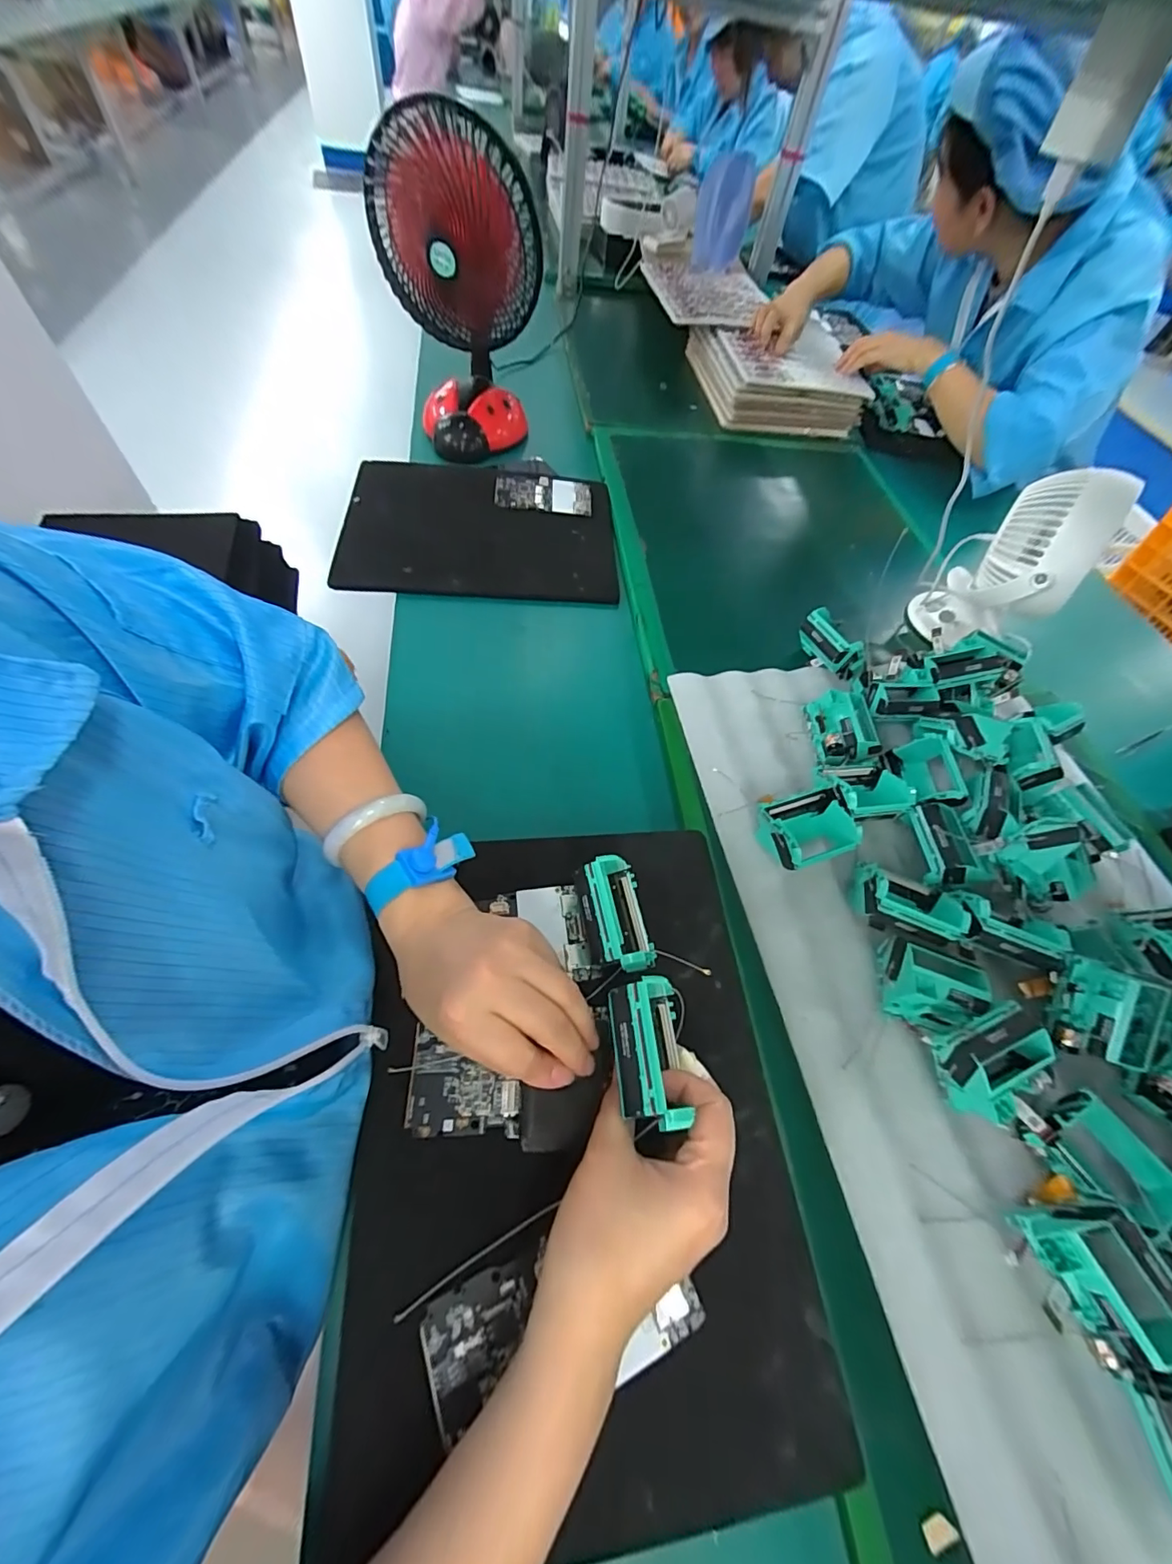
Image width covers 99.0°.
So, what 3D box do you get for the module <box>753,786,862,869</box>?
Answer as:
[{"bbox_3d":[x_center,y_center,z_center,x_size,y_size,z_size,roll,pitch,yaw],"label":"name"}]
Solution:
[{"bbox_3d":[0.192,0.042,0.439,0.073,0.038,0.062,-13,62,-14],"label":"module"}]

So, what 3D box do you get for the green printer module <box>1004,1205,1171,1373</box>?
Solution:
[{"bbox_3d":[0.302,0.290,0.295,0.052,0.055,0.069,-15,63,-15],"label":"green printer module"}]

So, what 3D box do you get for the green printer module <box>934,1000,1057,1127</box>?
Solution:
[{"bbox_3d":[0.284,0.196,0.349,0.066,0.048,0.057,-15,63,-16],"label":"green printer module"}]

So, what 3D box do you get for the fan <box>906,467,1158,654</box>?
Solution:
[{"bbox_3d":[0.469,-0.237,0.556,0.120,0.199,0.111,37,62,14],"label":"fan"}]

